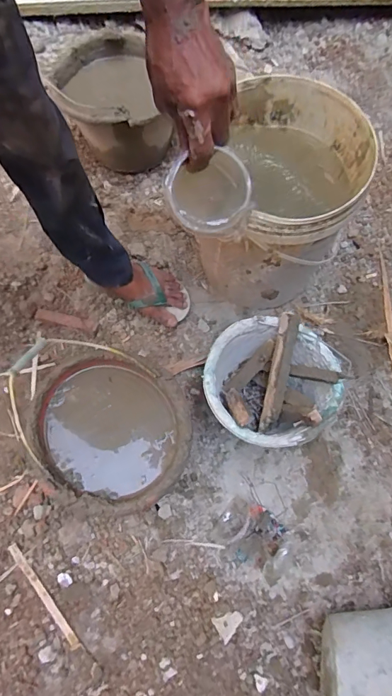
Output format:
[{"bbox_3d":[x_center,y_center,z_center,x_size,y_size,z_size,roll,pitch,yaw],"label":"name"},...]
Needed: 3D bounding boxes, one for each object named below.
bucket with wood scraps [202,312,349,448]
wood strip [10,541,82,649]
[{"bbox_3d":[0.144,0.078,0.880,0.252,0.201,0.239,0,74,-1],"label":"bucket with wood scraps"},{"bbox_3d":[-0.304,0.492,0.859,0.018,0.005,0.232,-37,78,-11],"label":"wood strip"}]

